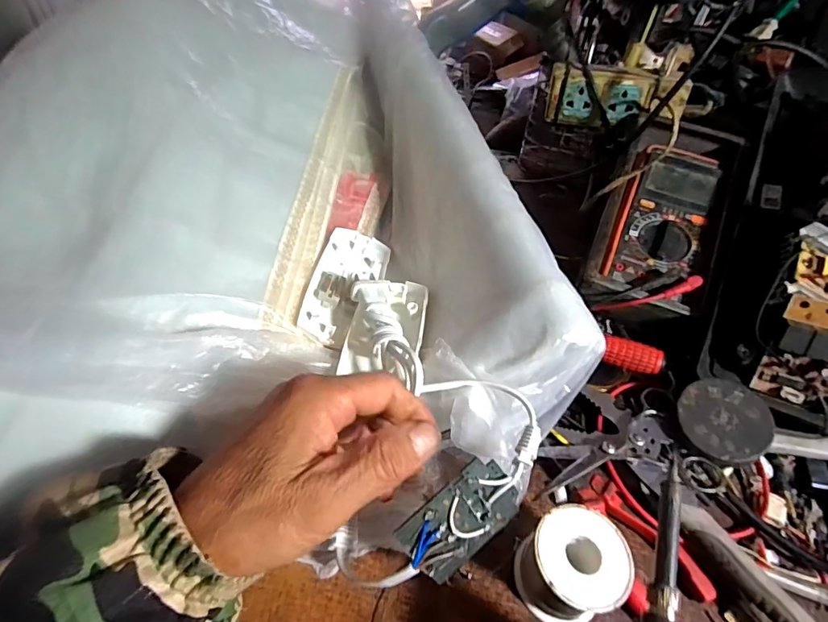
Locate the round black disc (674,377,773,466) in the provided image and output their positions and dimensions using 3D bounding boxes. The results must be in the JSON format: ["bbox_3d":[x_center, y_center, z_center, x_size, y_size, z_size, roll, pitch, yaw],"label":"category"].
[{"bbox_3d":[0.208,0.073,0.315,0.054,0.006,0.054,-6,60,10],"label":"round black disc"}]

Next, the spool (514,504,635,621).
[{"bbox_3d":[0.089,0.147,0.267,0.051,0.050,0.050,2,47,-2],"label":"spool"}]

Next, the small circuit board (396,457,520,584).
[{"bbox_3d":[0.026,0.108,0.243,0.062,0.040,0.005,-38,15,-11],"label":"small circuit board"}]

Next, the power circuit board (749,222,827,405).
[{"bbox_3d":[0.294,0.002,0.335,0.062,0.047,0.133,10,86,5],"label":"power circuit board"}]

